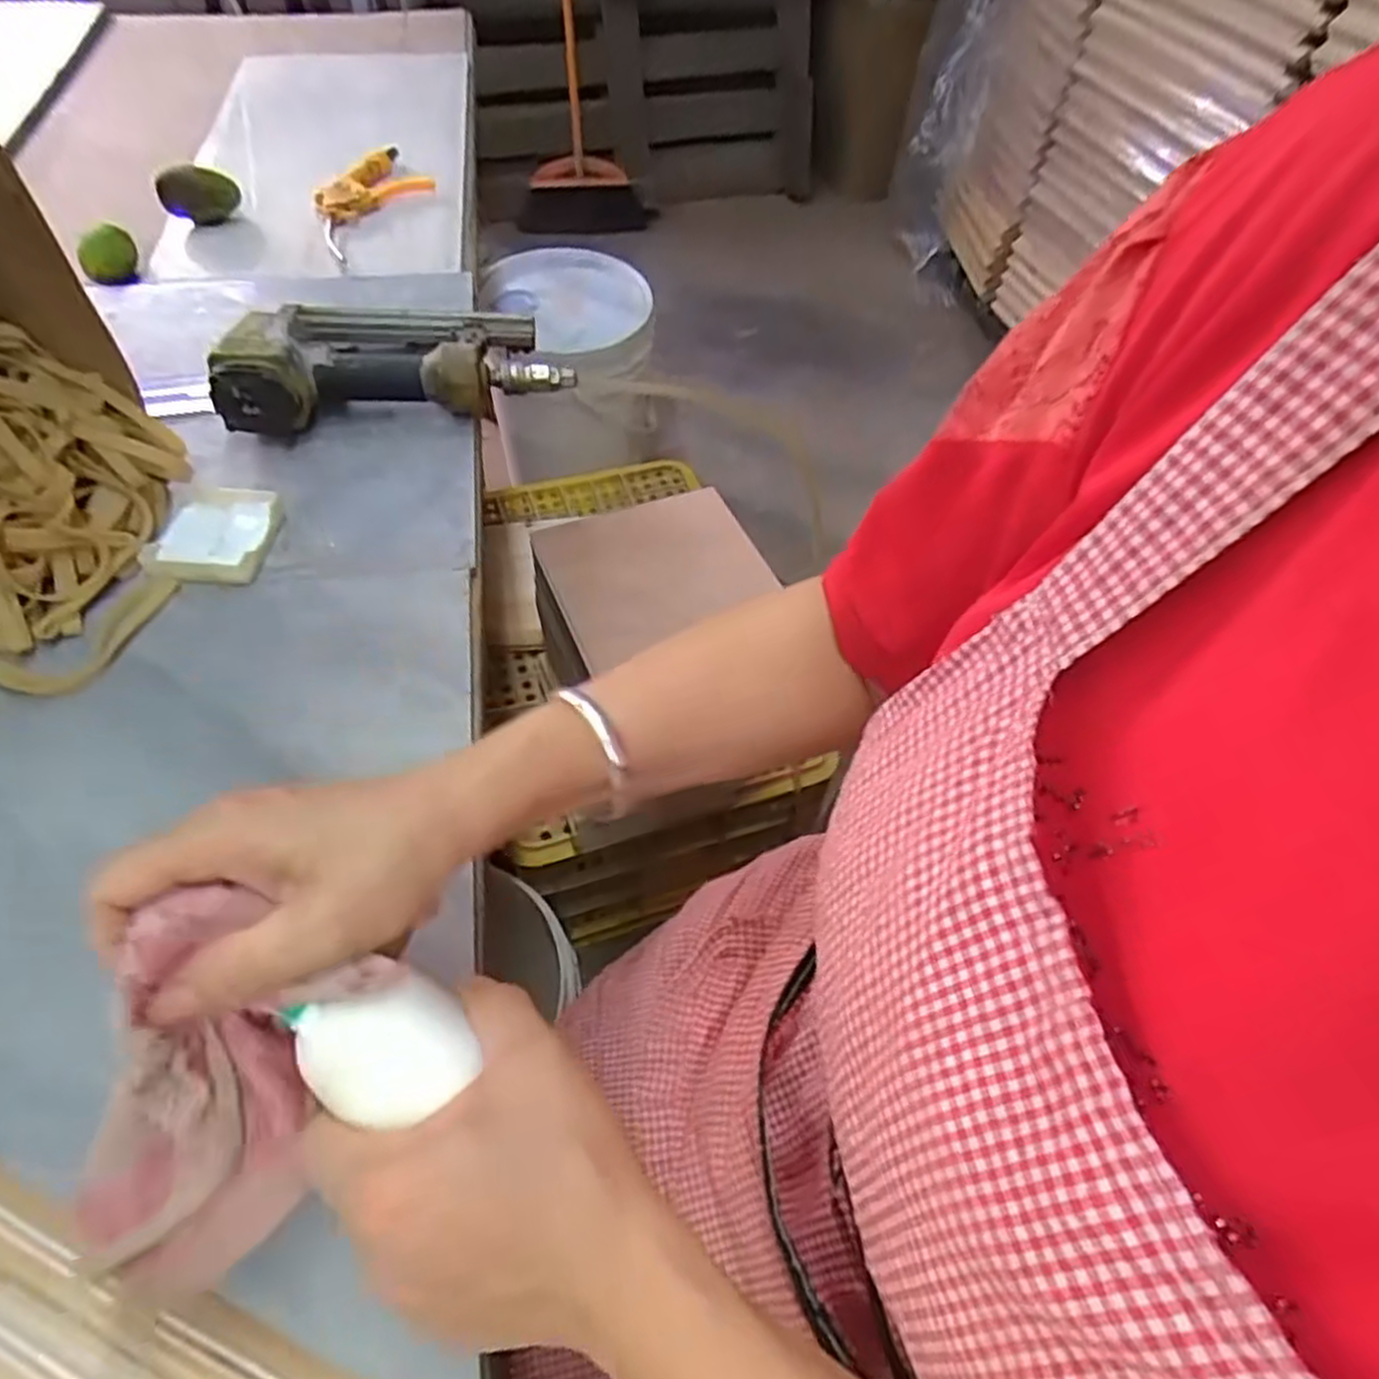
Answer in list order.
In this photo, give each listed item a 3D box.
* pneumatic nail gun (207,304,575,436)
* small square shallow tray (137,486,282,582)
[{"bbox_3d":[-0.242,-0.285,0.660,0.263,0.062,0.161,-10,56,-11],"label":"pneumatic nail gun"},{"bbox_3d":[-0.334,-0.110,0.559,0.080,0.018,0.082,1,55,-4],"label":"small square shallow tray"}]

